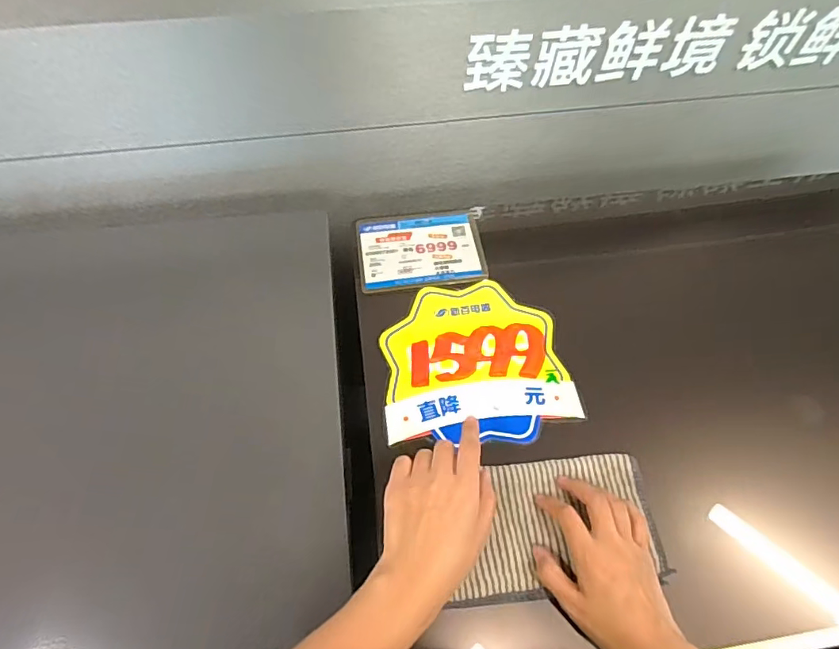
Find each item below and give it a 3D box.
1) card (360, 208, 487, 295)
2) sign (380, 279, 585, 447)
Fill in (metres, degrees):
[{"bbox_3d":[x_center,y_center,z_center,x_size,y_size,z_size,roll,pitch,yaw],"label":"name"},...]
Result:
[{"bbox_3d":[0.001,-0.096,0.623,0.154,0.005,0.120,-7,58,-5],"label":"card"},{"bbox_3d":[0.058,0.039,0.547,0.196,0.007,0.186,-9,62,-4],"label":"sign"}]

